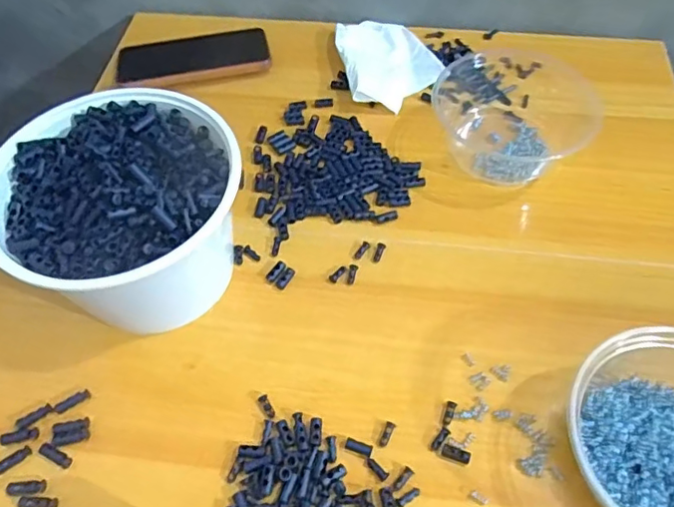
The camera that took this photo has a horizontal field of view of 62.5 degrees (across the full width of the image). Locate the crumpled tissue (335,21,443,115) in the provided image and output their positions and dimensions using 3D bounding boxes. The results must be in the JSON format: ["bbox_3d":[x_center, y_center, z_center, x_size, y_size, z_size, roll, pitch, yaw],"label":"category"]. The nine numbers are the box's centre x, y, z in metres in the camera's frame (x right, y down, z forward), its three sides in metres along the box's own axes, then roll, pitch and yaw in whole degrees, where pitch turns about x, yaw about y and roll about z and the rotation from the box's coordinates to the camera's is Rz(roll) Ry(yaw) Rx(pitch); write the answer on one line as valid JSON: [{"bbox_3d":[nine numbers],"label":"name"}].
[{"bbox_3d":[0.054,-0.205,0.580,0.101,0.022,0.127,-10,57,-6],"label":"crumpled tissue"}]

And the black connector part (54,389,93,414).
[{"bbox_3d":[-0.187,0.104,0.393,0.025,0.004,0.008,-31,61,-18],"label":"black connector part"}]

